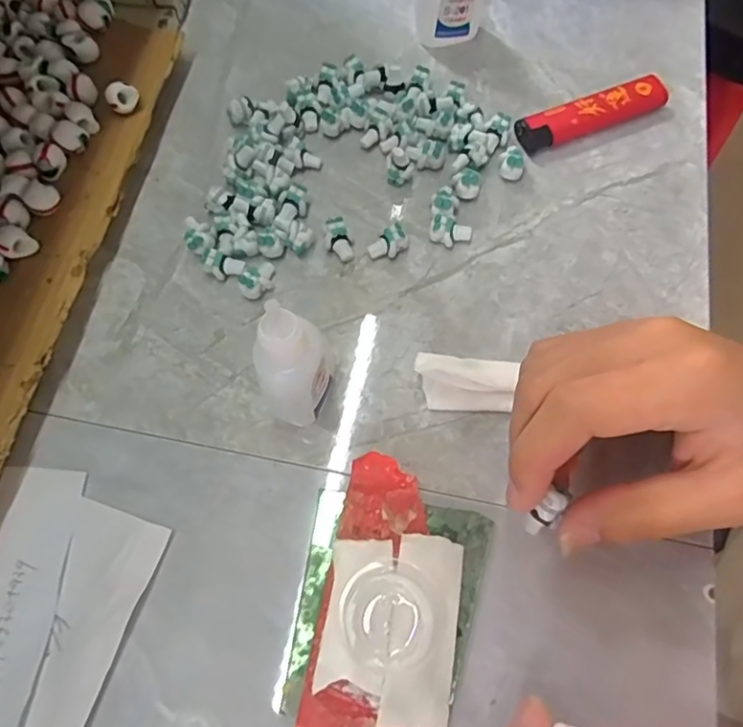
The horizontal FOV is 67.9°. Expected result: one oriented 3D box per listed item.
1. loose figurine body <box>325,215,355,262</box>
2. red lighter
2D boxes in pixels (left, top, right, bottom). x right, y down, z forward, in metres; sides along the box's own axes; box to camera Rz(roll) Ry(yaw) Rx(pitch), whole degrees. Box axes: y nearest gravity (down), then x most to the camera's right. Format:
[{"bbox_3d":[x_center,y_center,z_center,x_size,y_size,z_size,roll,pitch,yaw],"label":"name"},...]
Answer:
[{"bbox_3d":[-0.015,-0.057,0.257,0.012,0.012,0.017,-12,71,-7],"label":"loose figurine body"},{"bbox_3d":[0.112,-0.127,0.280,0.077,0.012,0.019,-22,72,-10],"label":"red lighter"}]

